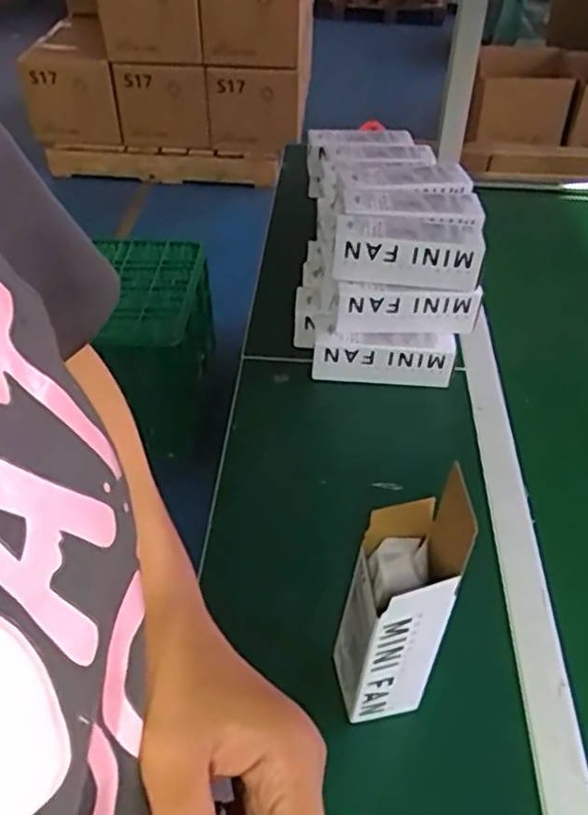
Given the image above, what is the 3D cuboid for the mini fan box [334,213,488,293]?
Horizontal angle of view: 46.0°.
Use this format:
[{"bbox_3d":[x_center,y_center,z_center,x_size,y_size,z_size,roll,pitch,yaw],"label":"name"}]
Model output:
[{"bbox_3d":[0.134,-0.188,0.832,0.173,0.057,0.068,5,43,4],"label":"mini fan box"}]

